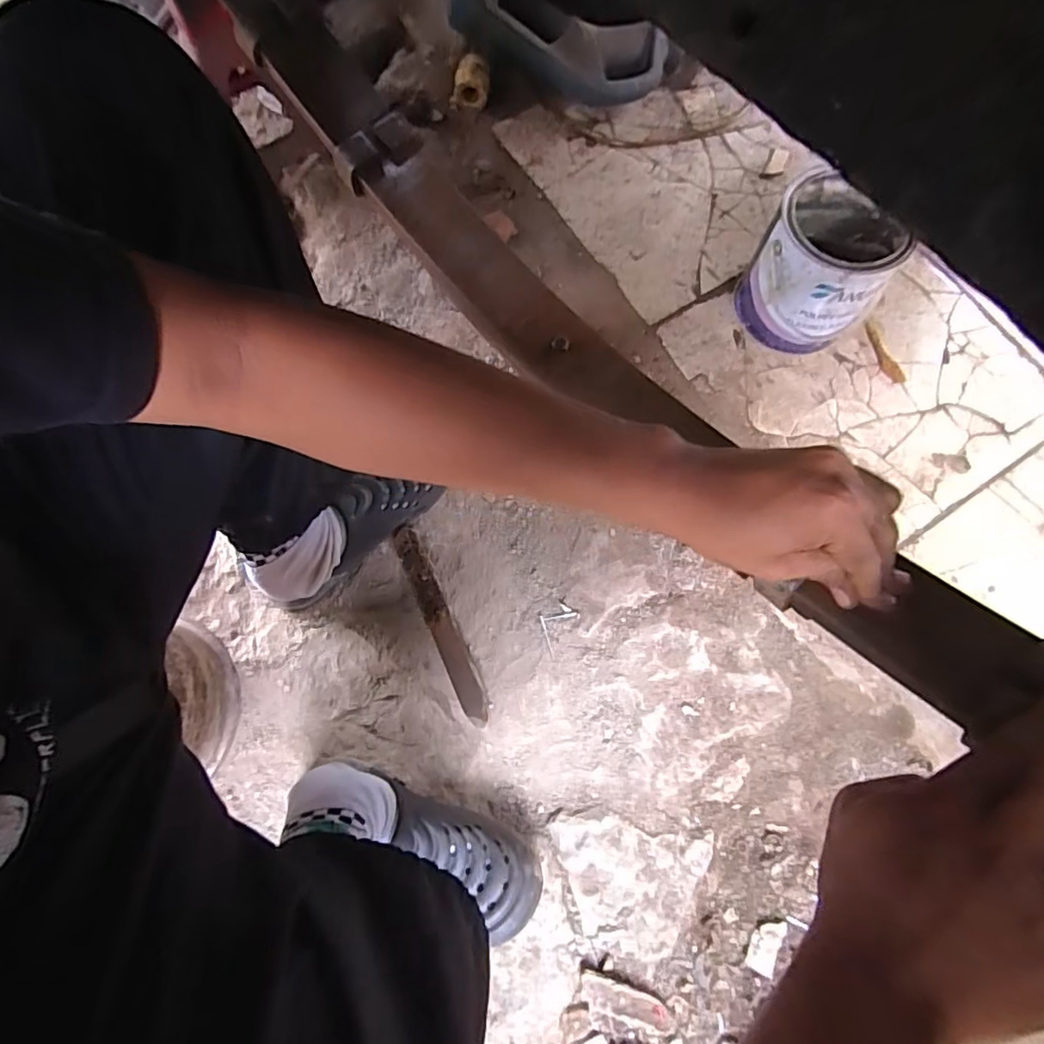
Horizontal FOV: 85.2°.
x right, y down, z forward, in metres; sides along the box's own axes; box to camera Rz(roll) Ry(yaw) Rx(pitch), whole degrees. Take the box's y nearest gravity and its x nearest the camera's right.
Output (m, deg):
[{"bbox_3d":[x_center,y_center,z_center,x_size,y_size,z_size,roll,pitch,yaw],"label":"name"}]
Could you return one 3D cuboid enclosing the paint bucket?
[{"bbox_3d":[0.366,-0.315,0.697,0.145,0.160,0.157,0,74,-1],"label":"paint bucket"}]

